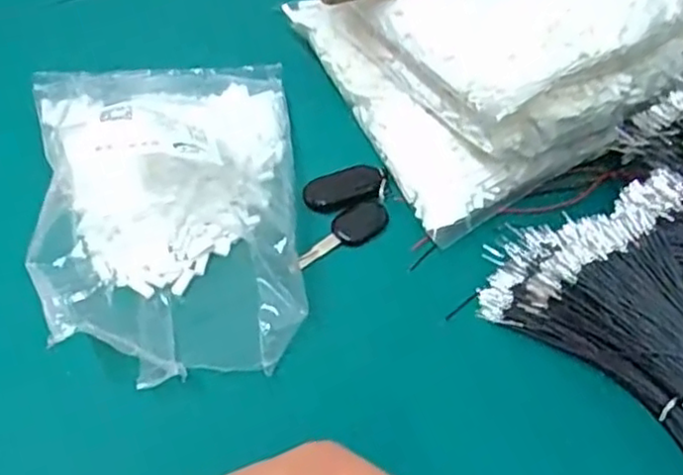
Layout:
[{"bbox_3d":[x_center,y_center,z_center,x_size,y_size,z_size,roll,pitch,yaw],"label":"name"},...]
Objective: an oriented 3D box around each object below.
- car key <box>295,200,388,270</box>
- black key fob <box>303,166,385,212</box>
[{"bbox_3d":[-0.001,-0.003,0.486,0.073,0.011,0.025,-22,58,-19],"label":"car key"},{"bbox_3d":[0.001,-0.036,0.500,0.058,0.010,0.032,-11,55,-12],"label":"black key fob"}]

